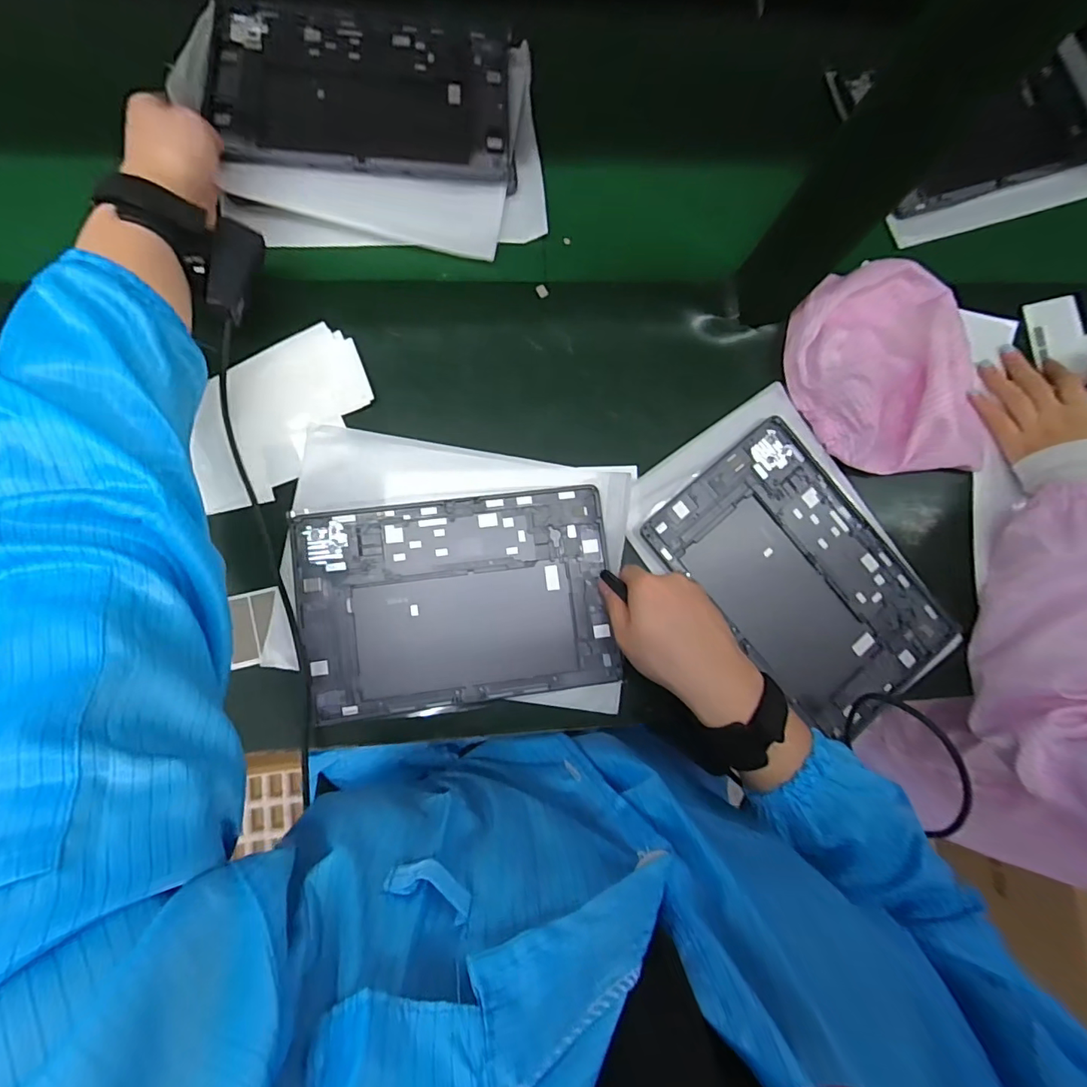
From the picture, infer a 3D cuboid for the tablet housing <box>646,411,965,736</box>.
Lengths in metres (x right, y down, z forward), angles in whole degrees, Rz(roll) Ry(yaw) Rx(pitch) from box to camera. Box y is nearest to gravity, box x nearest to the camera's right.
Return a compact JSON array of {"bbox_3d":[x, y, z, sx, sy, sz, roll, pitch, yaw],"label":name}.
[{"bbox_3d":[0.228,0.031,0.450,0.163,0.011,0.250,-41,86,-8],"label":"tablet housing"}]

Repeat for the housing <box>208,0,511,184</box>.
[{"bbox_3d":[-0.159,-0.409,0.461,0.254,0.007,0.178,0,78,-7],"label":"housing"}]

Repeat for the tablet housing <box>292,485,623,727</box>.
[{"bbox_3d":[-0.070,0.047,0.427,0.249,0.008,0.167,-6,83,-5],"label":"tablet housing"}]

